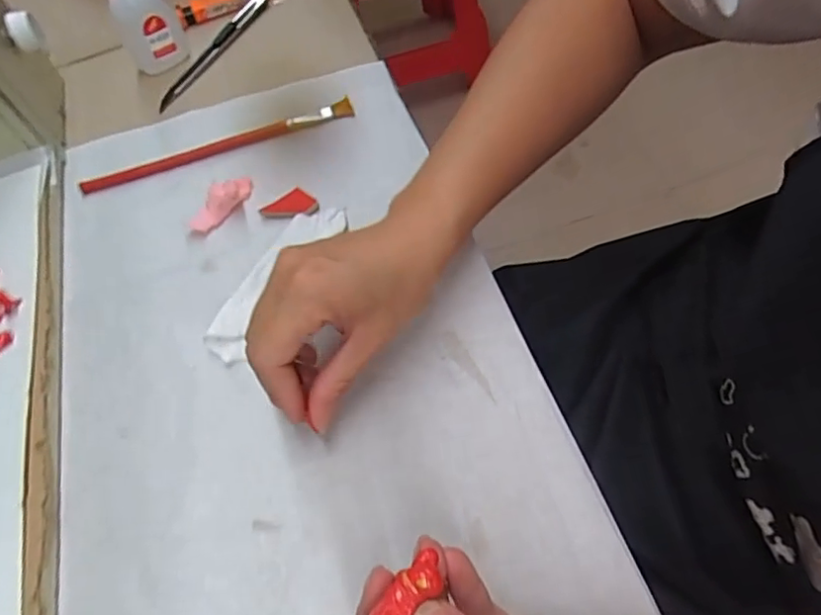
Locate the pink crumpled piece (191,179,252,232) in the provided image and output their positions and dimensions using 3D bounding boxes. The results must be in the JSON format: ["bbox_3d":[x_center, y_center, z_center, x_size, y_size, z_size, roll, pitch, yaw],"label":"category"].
[{"bbox_3d":[-0.122,-0.069,0.383,0.016,0.020,0.049,34,71,26],"label":"pink crumpled piece"}]

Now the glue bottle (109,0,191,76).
[{"bbox_3d":[-0.202,-0.225,0.442,0.041,0.099,0.022,-20,58,-2],"label":"glue bottle"}]

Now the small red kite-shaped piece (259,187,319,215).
[{"bbox_3d":[-0.076,-0.067,0.381,0.036,0.009,0.018,9,58,9],"label":"small red kite-shaped piece"}]

